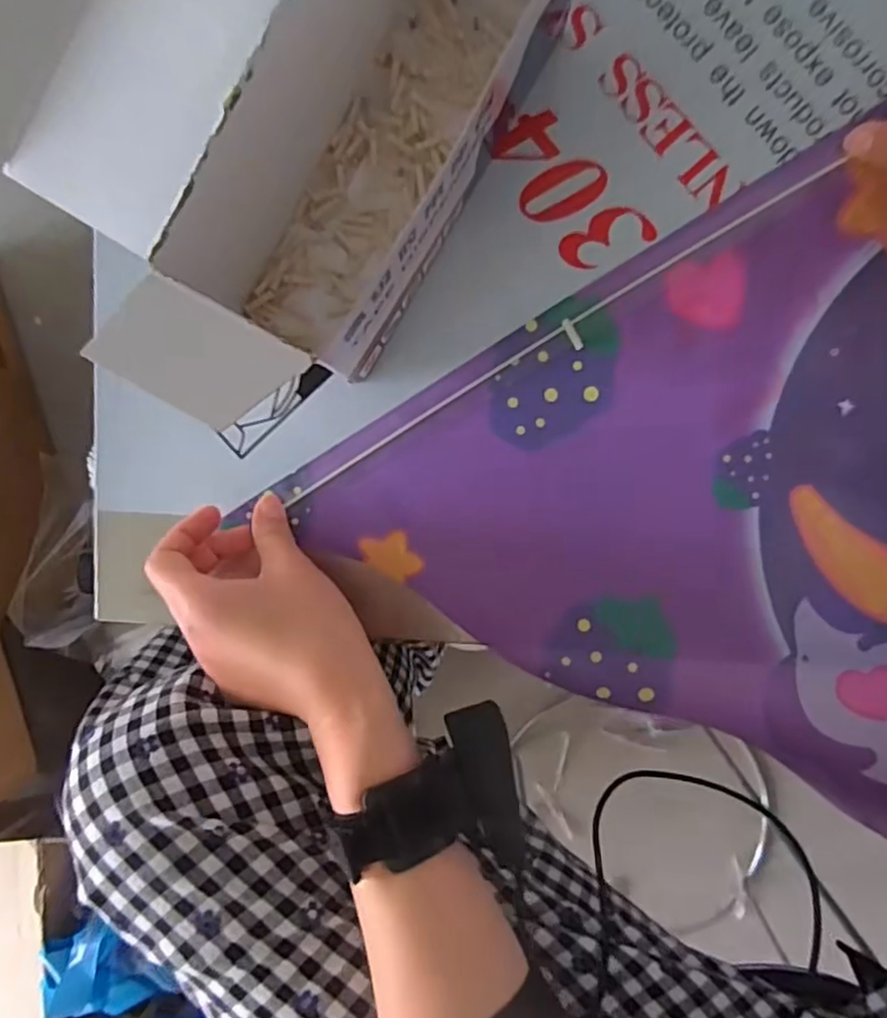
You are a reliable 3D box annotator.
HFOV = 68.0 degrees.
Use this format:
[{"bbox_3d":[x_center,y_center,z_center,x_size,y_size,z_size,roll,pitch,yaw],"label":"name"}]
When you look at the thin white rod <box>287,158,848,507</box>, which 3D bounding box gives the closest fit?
[{"bbox_3d":[0.056,-0.091,0.350,0.329,0.004,0.009,-31,91,6],"label":"thin white rod"}]

